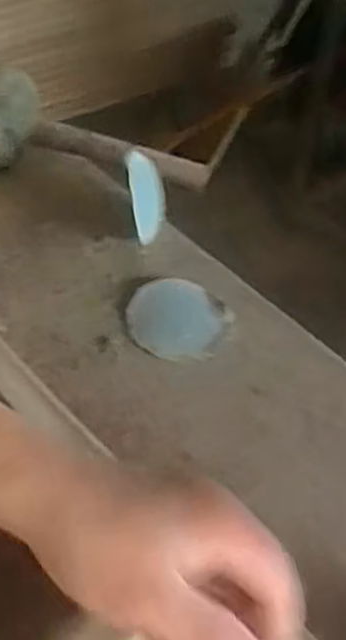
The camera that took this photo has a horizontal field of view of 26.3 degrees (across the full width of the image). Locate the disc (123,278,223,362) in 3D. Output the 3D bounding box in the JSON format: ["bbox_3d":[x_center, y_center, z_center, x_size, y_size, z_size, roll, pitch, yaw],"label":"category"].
[{"bbox_3d":[0.001,-0.003,0.825,0.099,0.007,0.101,-4,59,-6],"label":"disc"}]

